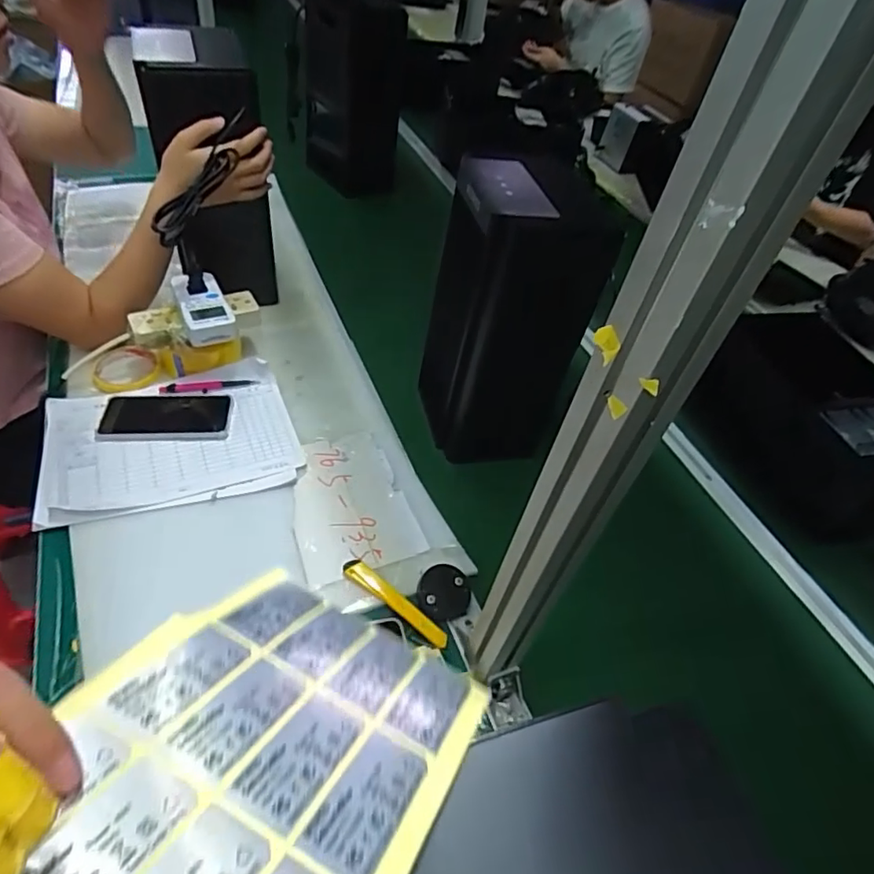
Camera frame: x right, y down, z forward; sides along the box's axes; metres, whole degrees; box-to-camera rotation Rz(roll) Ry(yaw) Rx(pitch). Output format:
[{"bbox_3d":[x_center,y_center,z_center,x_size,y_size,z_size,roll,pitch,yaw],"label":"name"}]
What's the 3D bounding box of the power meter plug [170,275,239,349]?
[{"bbox_3d":[-0.319,-0.176,0.783,0.063,0.043,0.115,-15,52,-24],"label":"power meter plug"}]

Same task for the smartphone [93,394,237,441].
[{"bbox_3d":[-0.366,-0.026,0.776,0.166,0.014,0.092,0,47,-11],"label":"smartphone"}]

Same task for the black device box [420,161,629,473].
[{"bbox_3d":[0.084,-0.146,0.742,0.142,0.354,0.149,-3,48,-14],"label":"black device box"}]

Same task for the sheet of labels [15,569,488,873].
[{"bbox_3d":[-0.057,0.105,0.194,0.118,0.007,0.155,23,18,13],"label":"sheet of labels"}]

